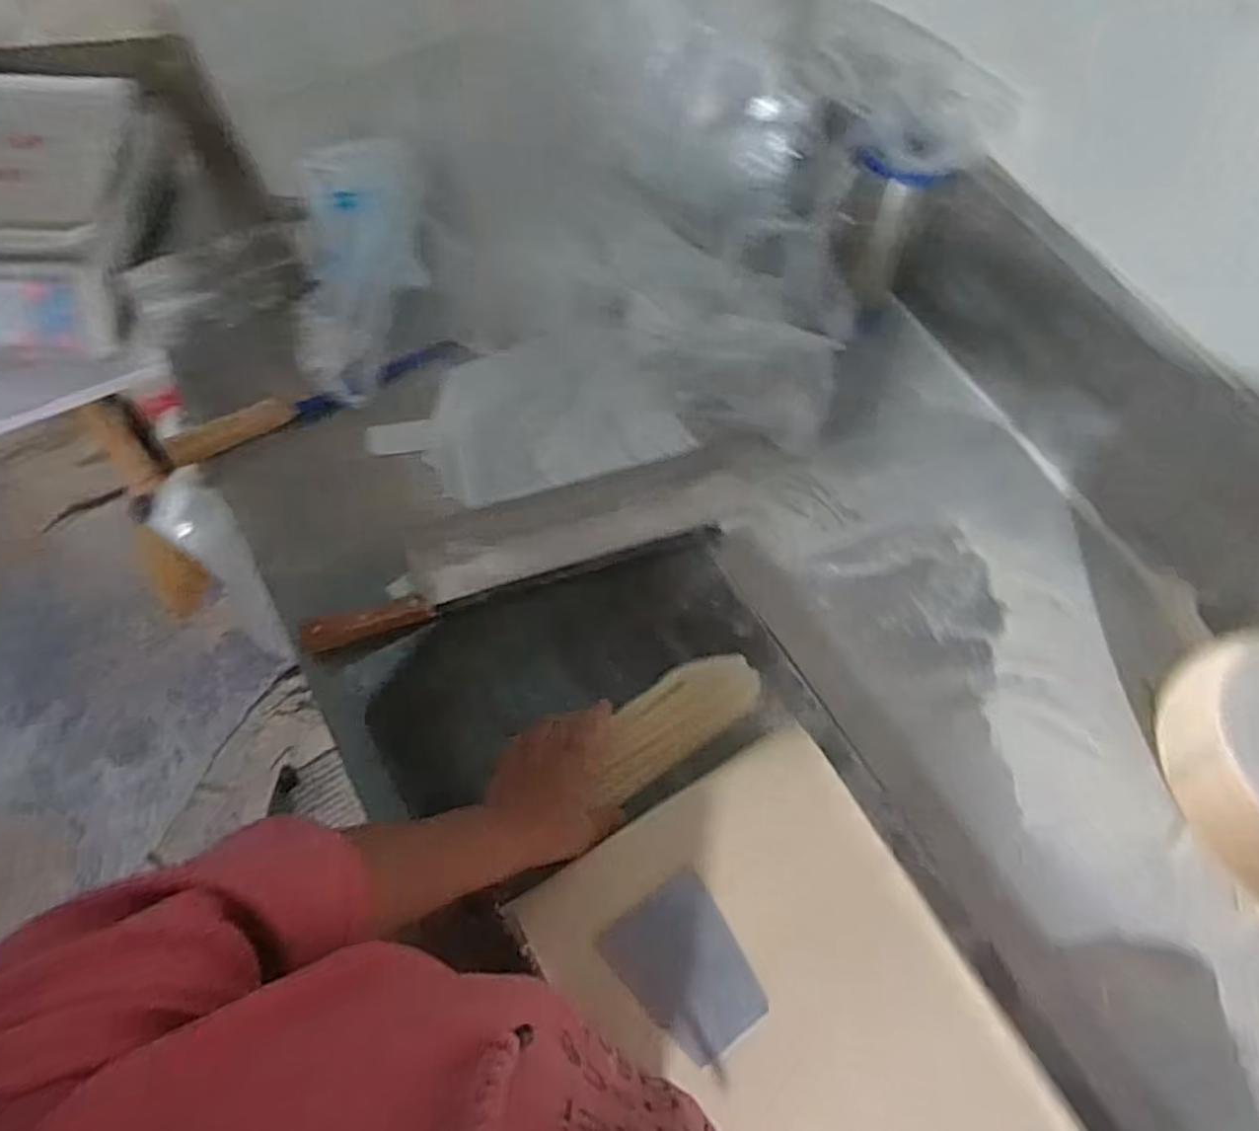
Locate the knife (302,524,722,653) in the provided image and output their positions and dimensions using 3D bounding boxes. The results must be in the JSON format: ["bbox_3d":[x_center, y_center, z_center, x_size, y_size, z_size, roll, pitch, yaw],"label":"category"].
[{"bbox_3d":[-0.103,0.020,0.695,0.397,0.020,0.028,-15,69,-9],"label":"knife"}]

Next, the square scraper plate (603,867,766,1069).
[{"bbox_3d":[0.041,0.276,0.504,0.079,0.004,0.102,-33,74,-17],"label":"square scraper plate"}]

